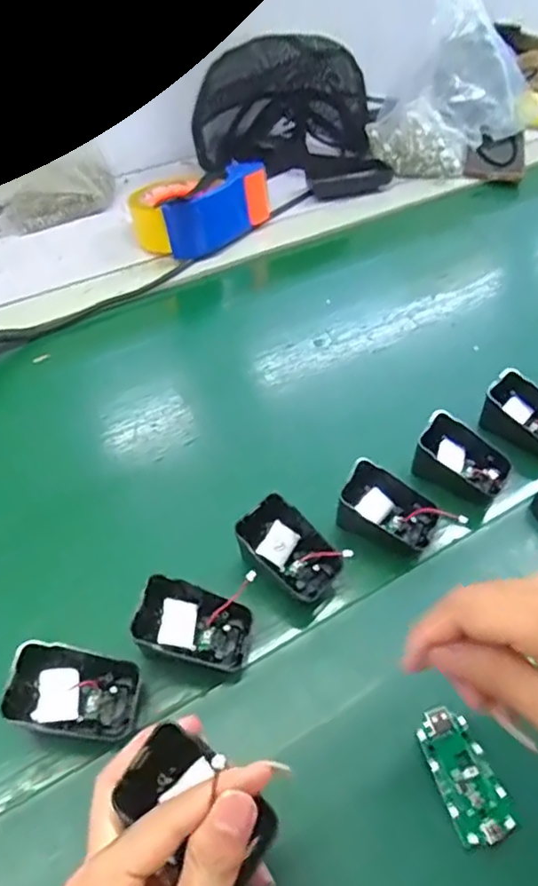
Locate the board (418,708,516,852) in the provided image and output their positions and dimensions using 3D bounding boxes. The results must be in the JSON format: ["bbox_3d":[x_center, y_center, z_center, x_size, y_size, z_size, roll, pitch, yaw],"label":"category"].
[{"bbox_3d":[0.103,0.175,0.324,0.031,0.011,0.063,-17,45,-13],"label":"board"}]

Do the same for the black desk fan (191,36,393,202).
[{"bbox_3d":[0.048,-0.421,0.794,0.232,0.134,0.160,20,50,18],"label":"black desk fan"}]

